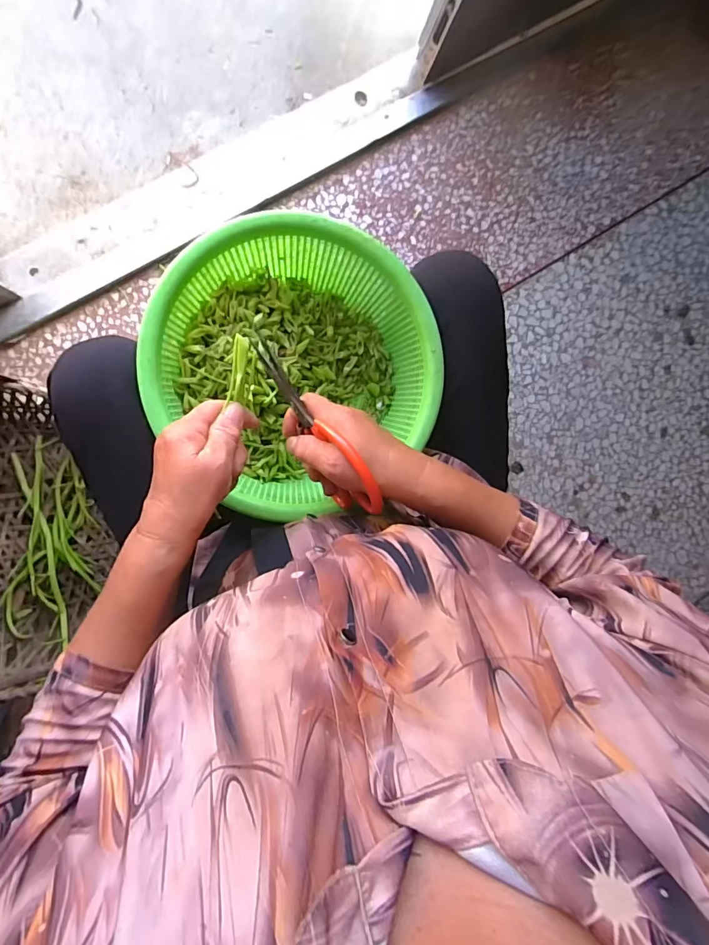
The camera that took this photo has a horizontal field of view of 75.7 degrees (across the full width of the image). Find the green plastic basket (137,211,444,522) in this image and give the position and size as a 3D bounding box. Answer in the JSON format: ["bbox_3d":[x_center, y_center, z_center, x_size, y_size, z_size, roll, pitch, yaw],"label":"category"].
[{"bbox_3d":[-0.057,-0.107,0.470,0.262,0.097,0.252,-1,94,-9],"label":"green plastic basket"}]

